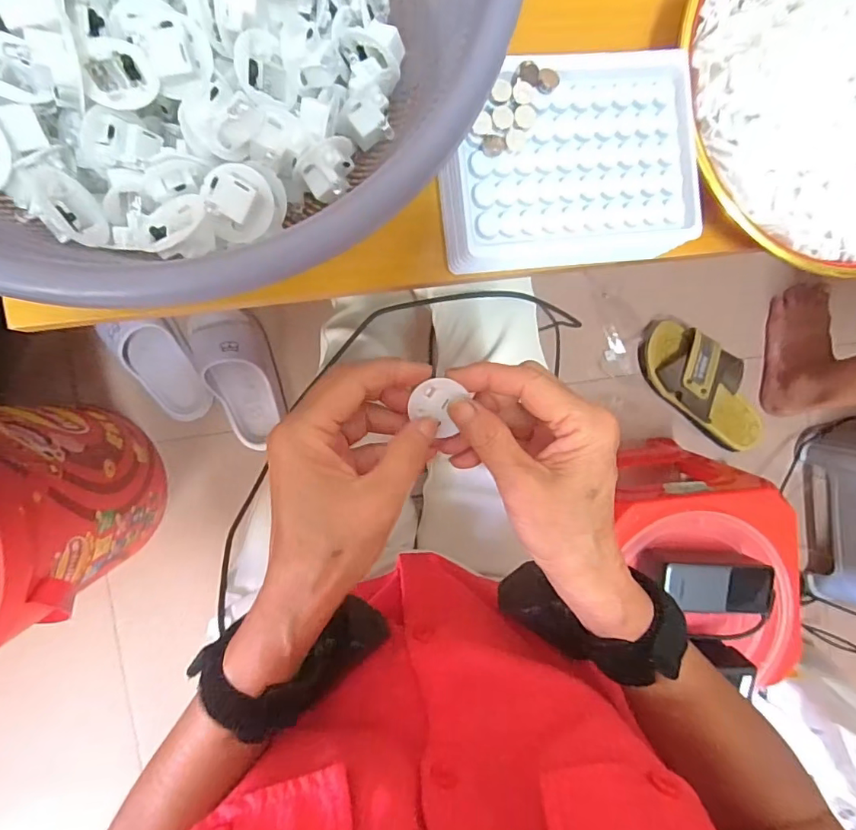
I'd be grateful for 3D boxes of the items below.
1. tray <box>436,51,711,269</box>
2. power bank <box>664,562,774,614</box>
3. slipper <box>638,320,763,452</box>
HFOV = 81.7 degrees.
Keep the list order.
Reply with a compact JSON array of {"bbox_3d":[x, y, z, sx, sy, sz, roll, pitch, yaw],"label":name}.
[{"bbox_3d":[0.078,-0.134,0.267,0.137,0.023,0.103,-7,94,-7],"label":"tray"},{"bbox_3d":[0.316,0.188,0.549,0.136,0.042,0.054,5,93,-8],"label":"power bank"},{"bbox_3d":[0.455,-0.046,0.805,0.262,0.064,0.115,42,87,-8],"label":"slipper"}]

